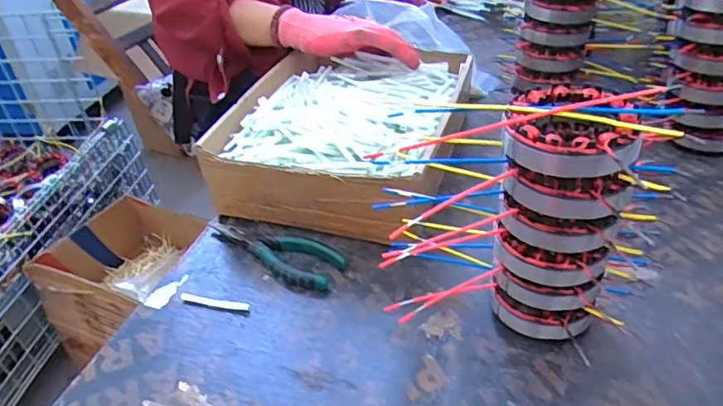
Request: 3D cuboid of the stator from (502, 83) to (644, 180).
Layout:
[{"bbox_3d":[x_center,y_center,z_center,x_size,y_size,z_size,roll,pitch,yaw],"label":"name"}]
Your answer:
[{"bbox_3d":[0.141,-0.050,0.360,0.083,0.033,0.080,20,44,30],"label":"stator"}]

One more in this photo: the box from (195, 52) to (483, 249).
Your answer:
[{"bbox_3d":[-0.015,-0.082,0.646,0.230,0.102,0.288,9,40,19],"label":"box"}]

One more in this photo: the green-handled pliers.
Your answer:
[{"bbox_3d":[-0.084,0.046,0.548,0.152,0.016,0.060,25,46,34],"label":"green-handled pliers"}]

